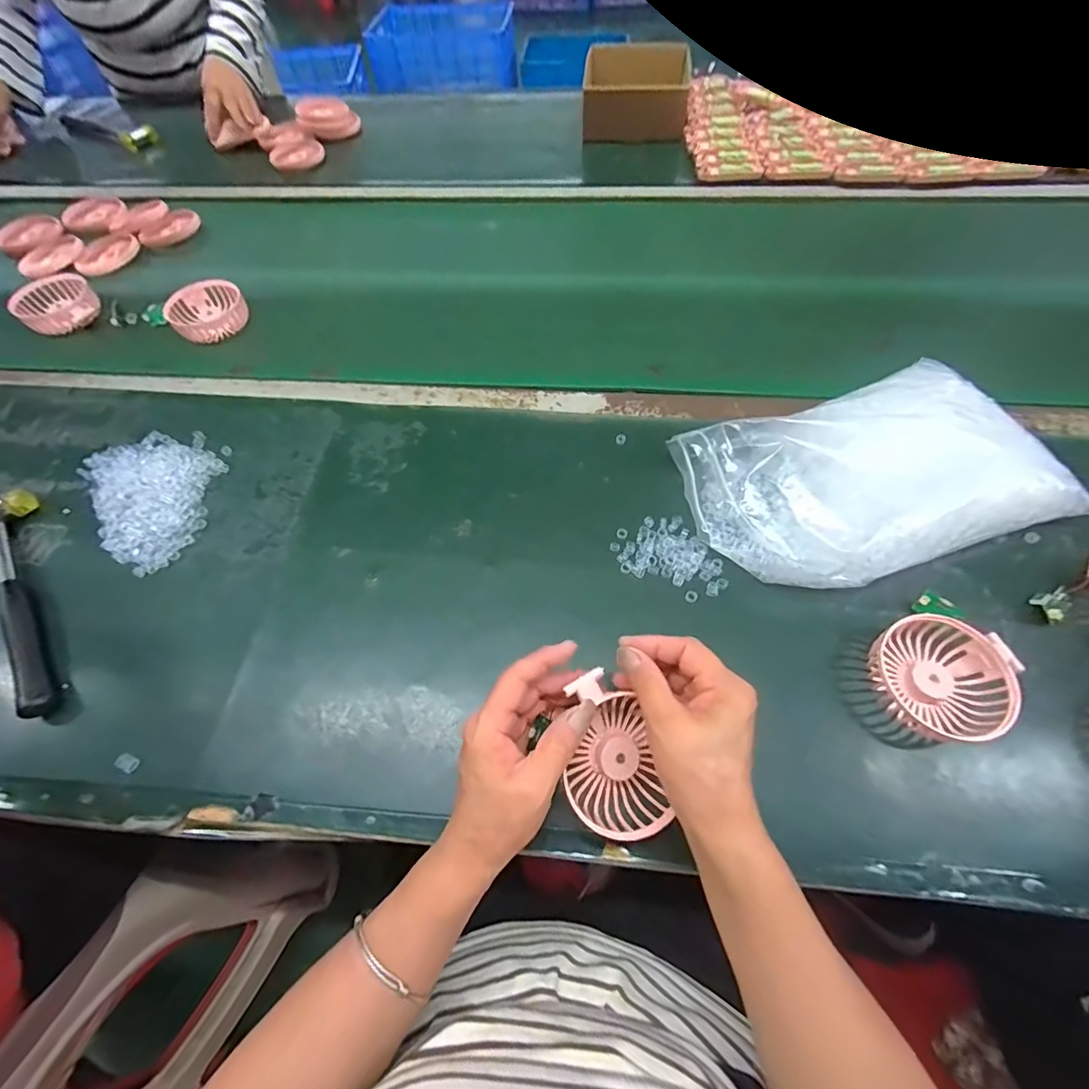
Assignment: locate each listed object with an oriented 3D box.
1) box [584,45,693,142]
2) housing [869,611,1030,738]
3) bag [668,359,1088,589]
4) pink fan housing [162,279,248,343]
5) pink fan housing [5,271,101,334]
[{"bbox_3d":[0.159,-0.790,0.855,0.176,0.066,0.214,2,60,4],"label":"box"},{"bbox_3d":[0.291,0.097,0.363,0.086,0.035,0.083,-1,59,2],"label":"housing"},{"bbox_3d":[0.282,-0.063,0.427,0.294,0.064,0.175,-17,60,-7],"label":"bag"},{"bbox_3d":[-0.425,-0.293,0.612,0.085,0.033,0.080,-41,66,-19],"label":"pink fan housing"},{"bbox_3d":[-0.625,-0.307,0.626,0.100,0.026,0.088,37,67,21],"label":"pink fan housing"}]

